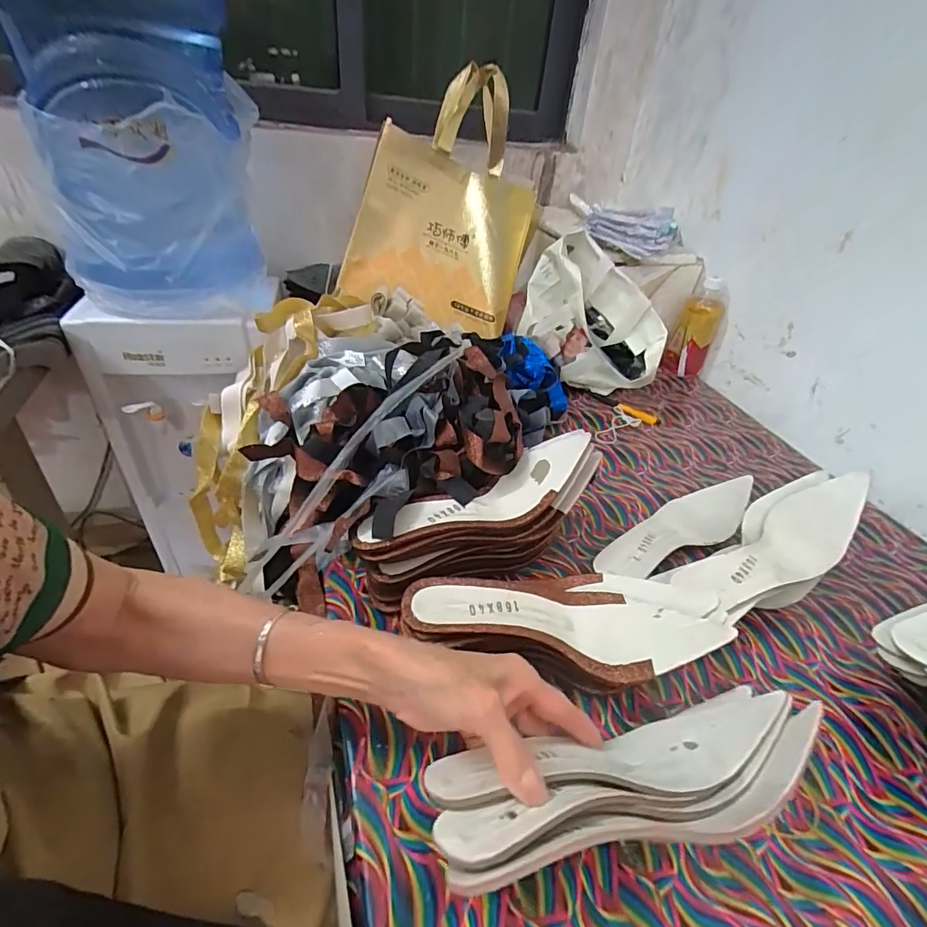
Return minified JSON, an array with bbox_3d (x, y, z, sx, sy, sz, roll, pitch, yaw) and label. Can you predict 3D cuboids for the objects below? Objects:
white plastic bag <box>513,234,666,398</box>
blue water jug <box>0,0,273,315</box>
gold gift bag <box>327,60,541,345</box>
[{"bbox_3d":[0.217,-0.242,0.828,0.238,0.206,0.165,16,38,11],"label":"white plastic bag"},{"bbox_3d":[-0.431,-0.437,0.665,0.252,0.364,0.246,-11,41,-21],"label":"blue water jug"},{"bbox_3d":[-0.027,-0.474,0.874,0.309,0.406,0.087,15,5,-1],"label":"gold gift bag"}]

